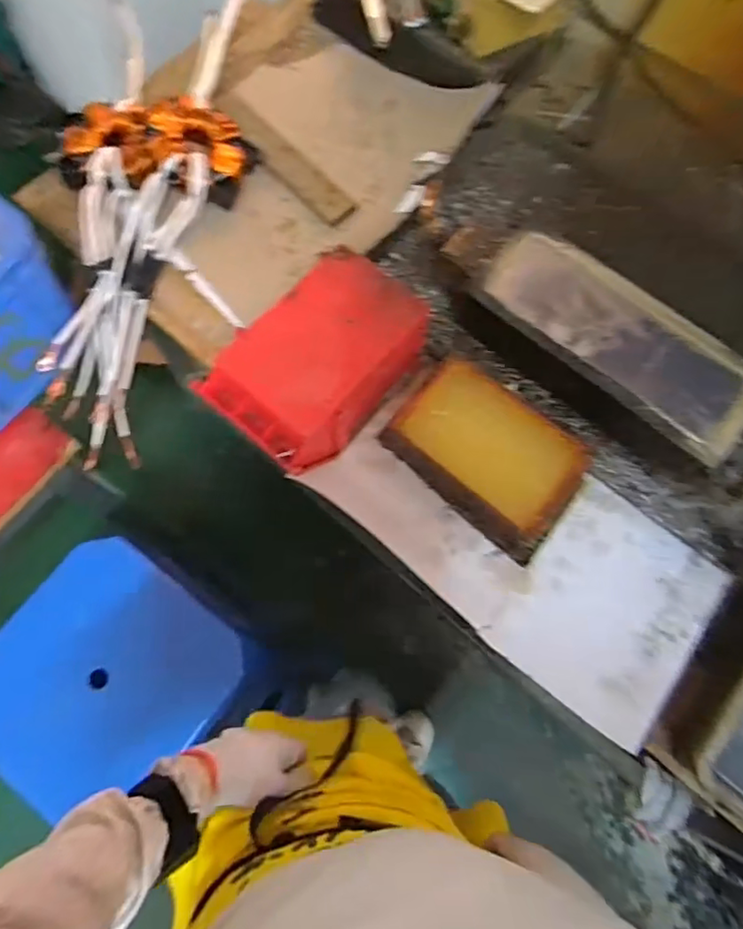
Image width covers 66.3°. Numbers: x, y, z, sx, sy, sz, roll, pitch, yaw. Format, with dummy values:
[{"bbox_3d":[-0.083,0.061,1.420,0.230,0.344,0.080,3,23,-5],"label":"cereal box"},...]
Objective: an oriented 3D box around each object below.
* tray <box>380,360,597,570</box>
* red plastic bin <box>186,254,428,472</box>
[{"bbox_3d":[0.141,-0.015,0.657,0.214,0.065,0.146,44,76,12],"label":"tray"},{"bbox_3d":[-0.057,-0.111,0.650,0.149,0.113,0.236,40,75,11],"label":"red plastic bin"}]

